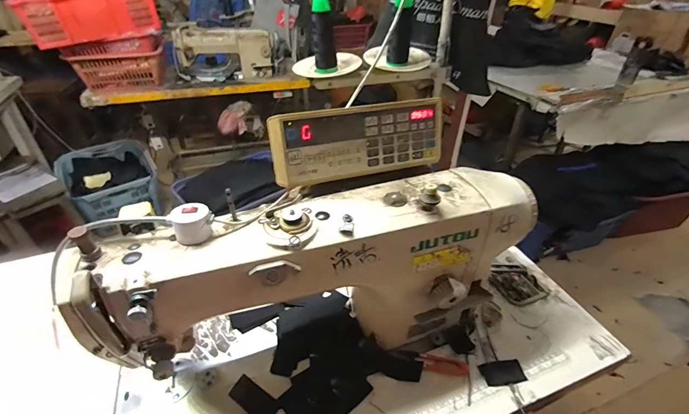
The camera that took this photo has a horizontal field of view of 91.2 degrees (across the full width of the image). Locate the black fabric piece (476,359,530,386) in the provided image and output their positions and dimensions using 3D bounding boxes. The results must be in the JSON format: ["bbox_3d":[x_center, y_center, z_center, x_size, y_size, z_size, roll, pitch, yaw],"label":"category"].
[{"bbox_3d":[0.225,0.235,0.479,0.061,0.004,0.030,-5,37,-8],"label":"black fabric piece"}]

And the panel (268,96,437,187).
[{"bbox_3d":[0.019,-0.086,0.432,0.221,0.083,0.029,-12,21,-16],"label":"panel"}]

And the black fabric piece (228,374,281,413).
[{"bbox_3d":[-0.119,0.256,0.447,0.068,0.004,0.031,26,51,21],"label":"black fabric piece"}]

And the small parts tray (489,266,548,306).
[{"bbox_3d":[0.307,0.137,0.606,0.077,0.010,0.085,-13,39,-18],"label":"small parts tray"}]

